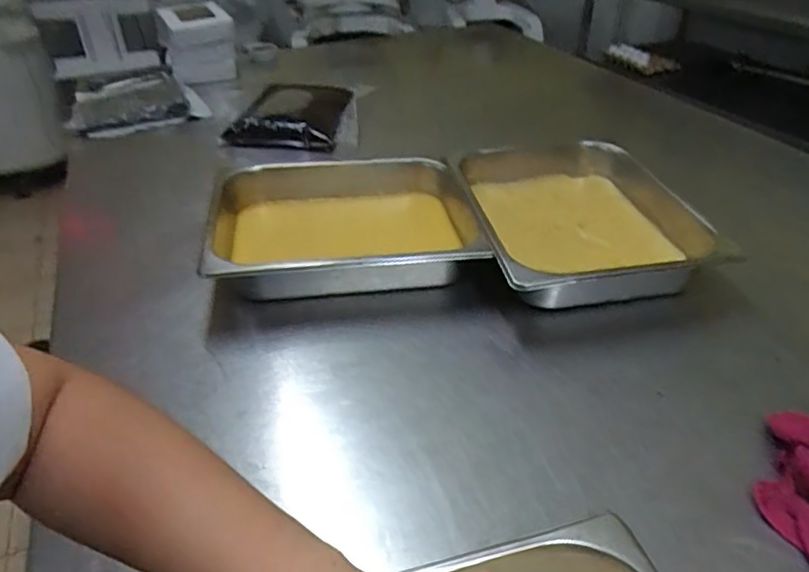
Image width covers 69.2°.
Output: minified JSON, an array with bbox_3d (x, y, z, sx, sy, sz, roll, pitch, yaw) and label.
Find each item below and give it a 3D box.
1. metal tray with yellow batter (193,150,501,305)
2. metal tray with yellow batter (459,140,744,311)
[{"bbox_3d":[-0.074,-0.071,0.716,0.302,0.074,0.240,-7,37,-7],"label":"metal tray with yellow batter"},{"bbox_3d":[0.203,-0.086,0.727,0.247,0.067,0.303,-7,38,-8],"label":"metal tray with yellow batter"}]

